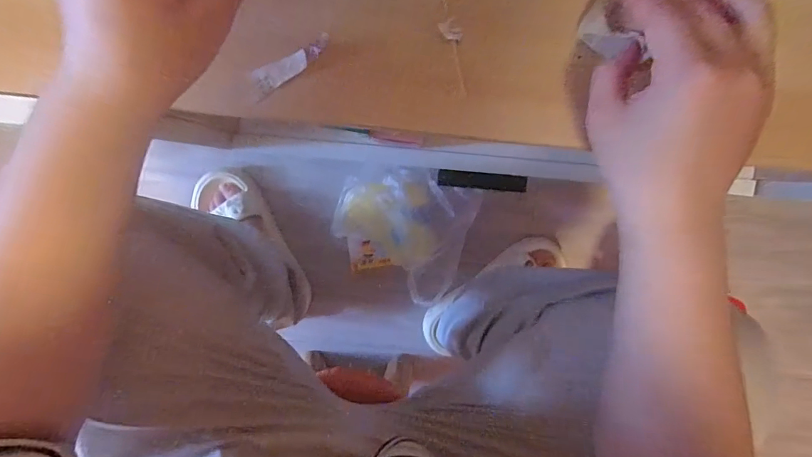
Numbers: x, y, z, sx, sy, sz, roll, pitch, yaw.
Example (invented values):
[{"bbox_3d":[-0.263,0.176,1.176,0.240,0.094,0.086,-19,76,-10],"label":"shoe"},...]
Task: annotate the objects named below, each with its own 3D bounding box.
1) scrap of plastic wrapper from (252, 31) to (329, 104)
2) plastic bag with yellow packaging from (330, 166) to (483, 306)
[{"bbox_3d":[-0.076,-0.107,0.280,0.060,0.012,0.015,-33,97,2],"label":"scrap of plastic wrapper"},{"bbox_3d":[-0.009,0.000,0.724,0.217,0.082,0.198,17,96,-4],"label":"plastic bag with yellow packaging"}]

